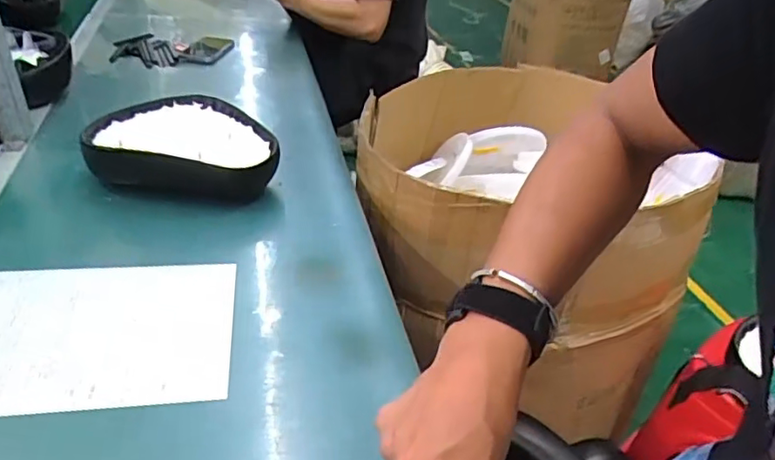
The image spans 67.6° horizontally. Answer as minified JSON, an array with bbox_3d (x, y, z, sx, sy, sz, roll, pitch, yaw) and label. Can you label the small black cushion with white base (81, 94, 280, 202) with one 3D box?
[{"bbox_3d":[-0.309,-0.135,0.898,0.286,0.077,0.224,5,34,-3],"label":"small black cushion with white base"}]

